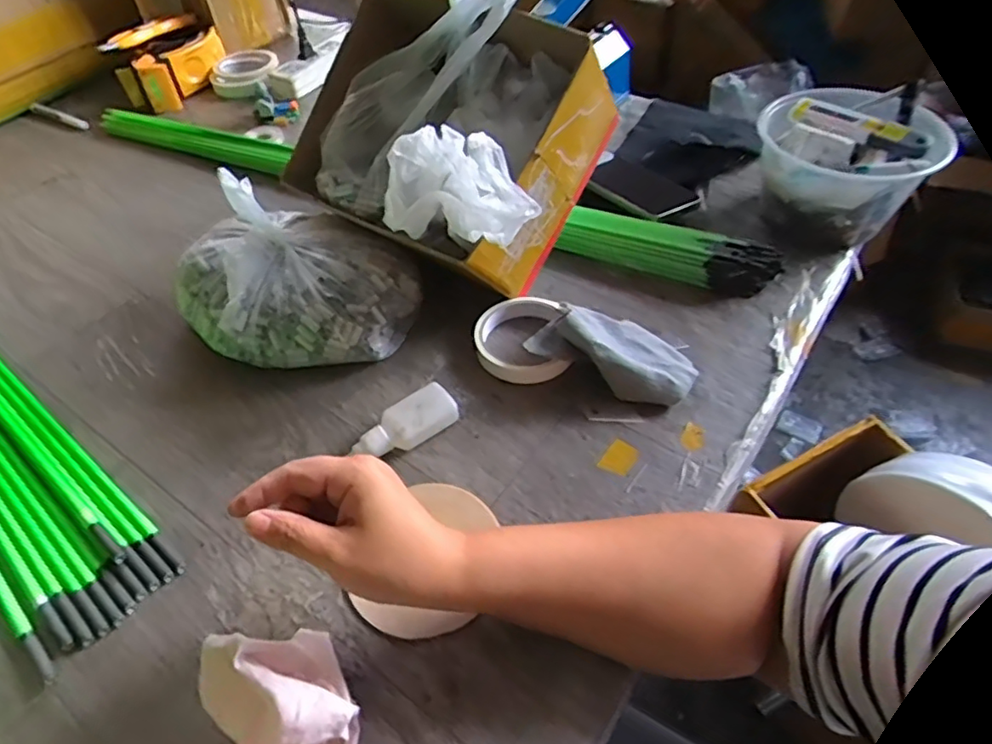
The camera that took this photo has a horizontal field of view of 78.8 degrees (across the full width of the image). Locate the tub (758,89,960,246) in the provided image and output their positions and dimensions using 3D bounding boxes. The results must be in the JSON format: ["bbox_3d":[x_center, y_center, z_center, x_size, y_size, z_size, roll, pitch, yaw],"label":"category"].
[{"bbox_3d":[0.321,-0.187,0.569,0.148,0.113,0.123,9,52,12],"label":"tub"}]

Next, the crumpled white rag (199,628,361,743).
[{"bbox_3d":[-0.112,0.180,0.329,0.103,0.062,0.061,36,61,29],"label":"crumpled white rag"}]

